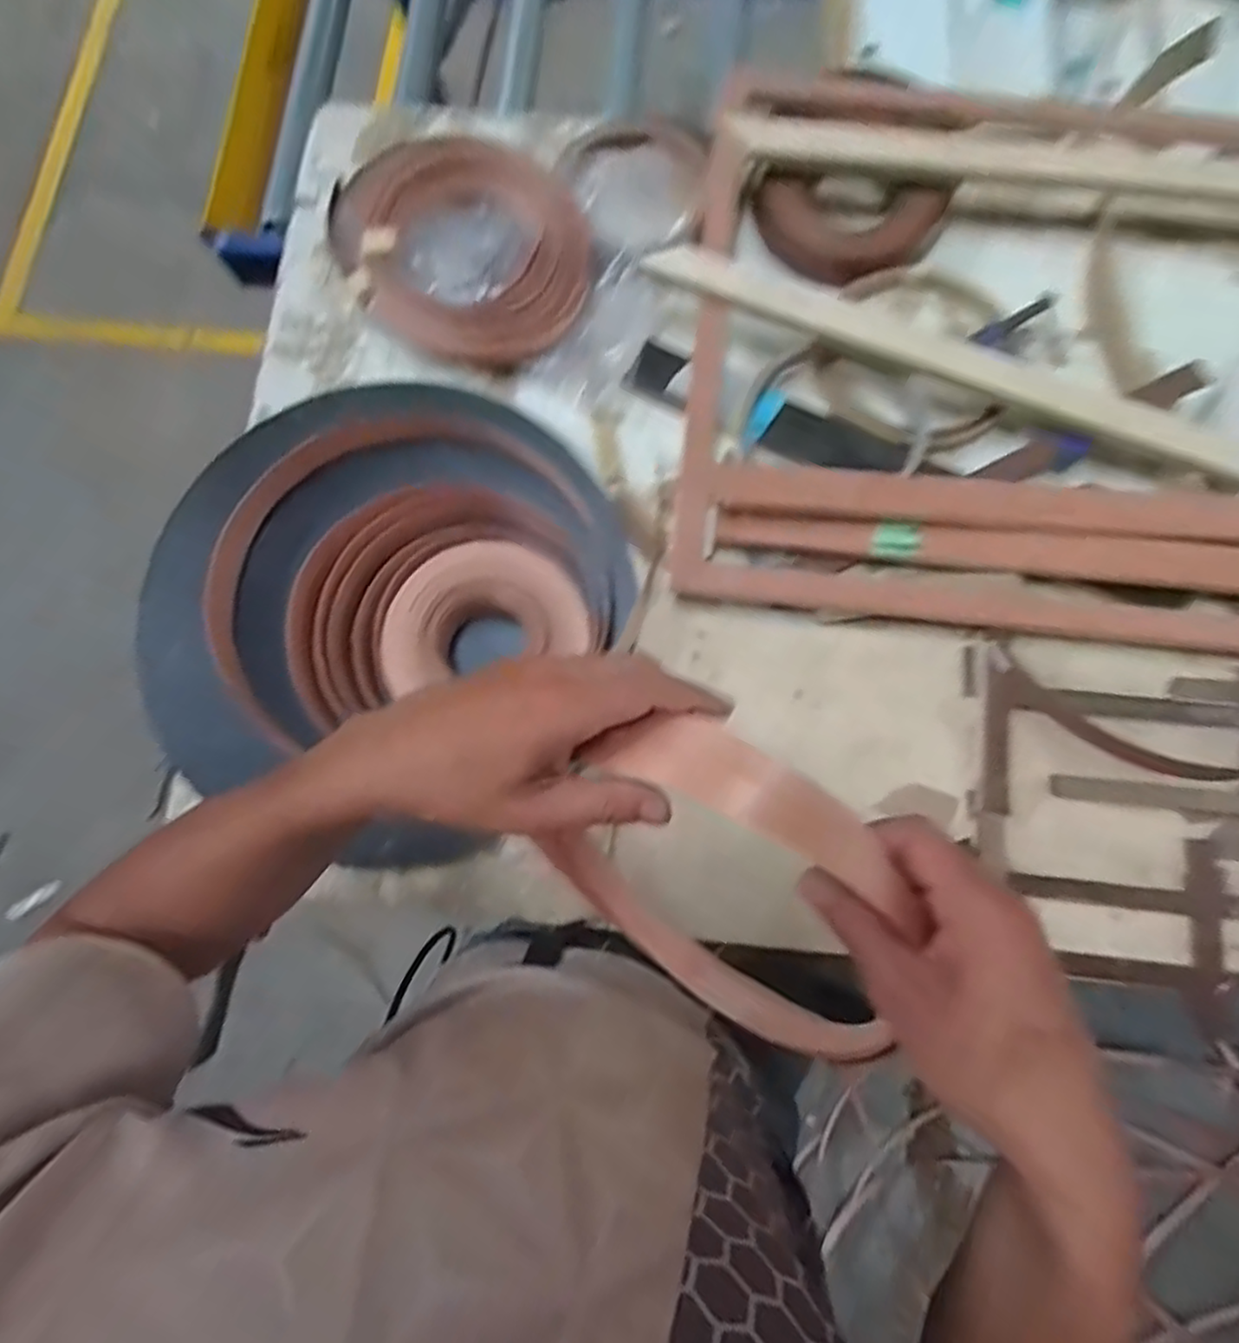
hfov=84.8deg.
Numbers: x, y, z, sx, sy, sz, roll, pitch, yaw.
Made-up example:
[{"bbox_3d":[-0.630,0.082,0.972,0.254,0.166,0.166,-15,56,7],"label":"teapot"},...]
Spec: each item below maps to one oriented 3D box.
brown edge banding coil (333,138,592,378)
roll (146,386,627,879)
[{"bbox_3d":[-0.168,-0.449,0.711,0.284,0.047,0.222,27,91,-4],"label":"brown edge banding coil"},{"bbox_3d":[-0.238,-0.070,0.671,0.440,0.090,0.452,-1,81,7],"label":"roll"}]

